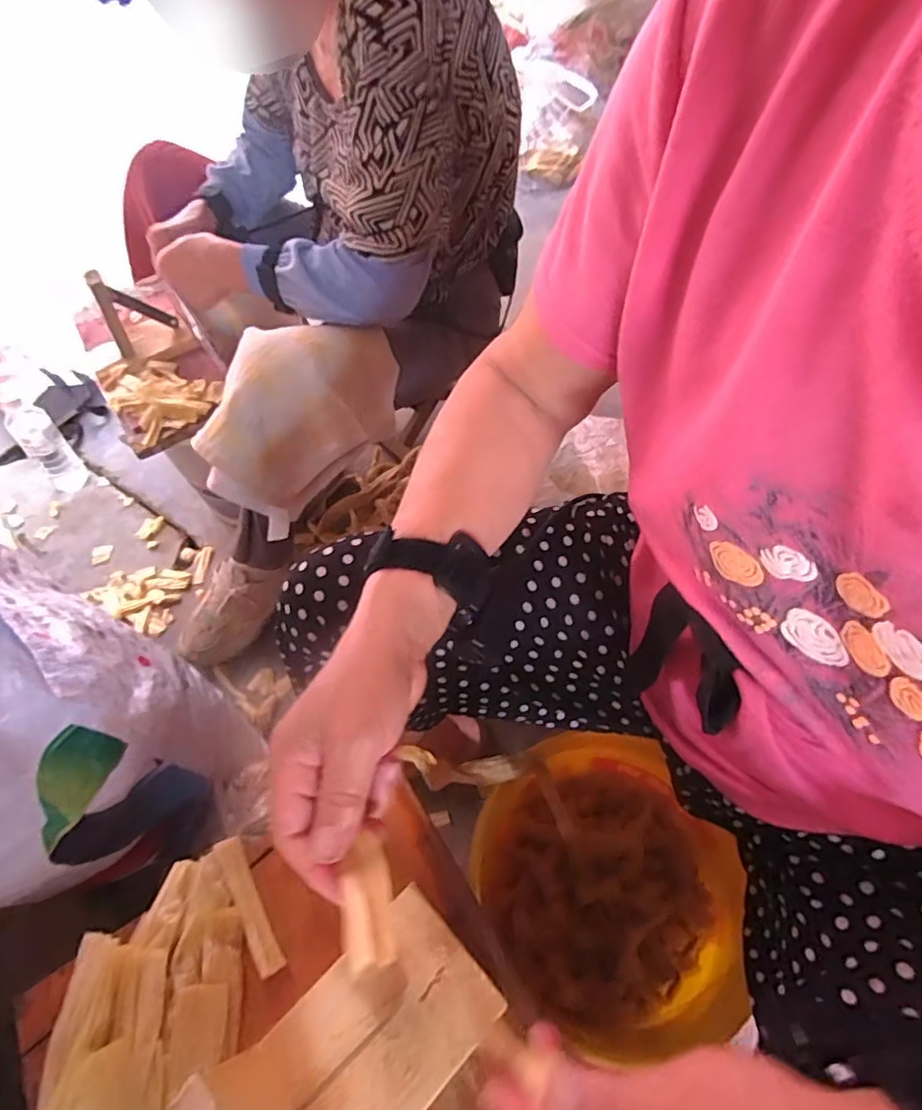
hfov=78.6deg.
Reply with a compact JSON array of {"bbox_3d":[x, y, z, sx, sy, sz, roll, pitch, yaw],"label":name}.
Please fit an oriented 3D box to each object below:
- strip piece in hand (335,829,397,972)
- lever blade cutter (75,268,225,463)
[{"bbox_3d":[-0.042,0.153,0.249,0.021,0.013,0.054,-12,39,-4],"label":"strip piece in hand"},{"bbox_3d":[-0.453,-0.319,0.784,0.158,0.112,0.374,-29,59,-14],"label":"lever blade cutter"}]

